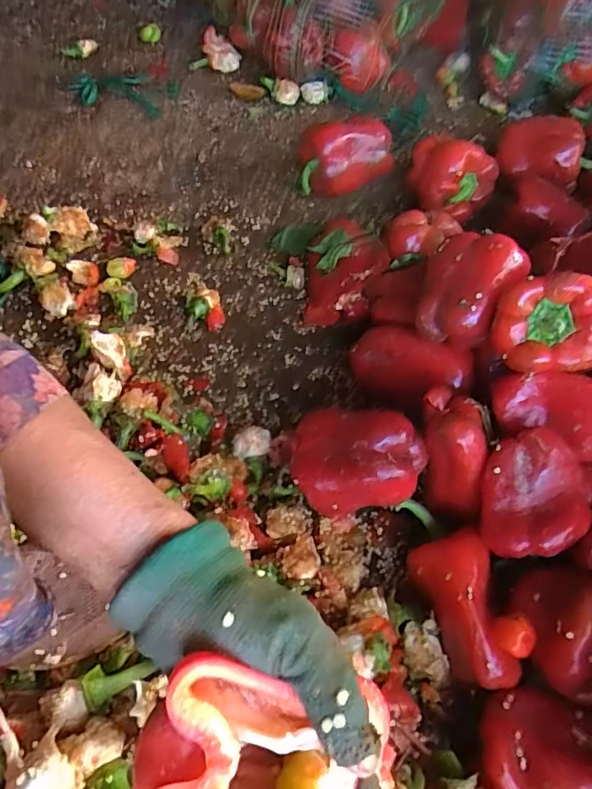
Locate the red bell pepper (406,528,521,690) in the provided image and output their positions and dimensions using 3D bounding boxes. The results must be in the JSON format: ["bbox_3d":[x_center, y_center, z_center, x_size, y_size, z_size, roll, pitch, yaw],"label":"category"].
[{"bbox_3d":[0.125,0.161,0.398,0.048,0.046,0.104,-6,59,-5],"label":"red bell pepper"}]

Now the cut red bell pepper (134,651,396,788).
[{"bbox_3d":[-0.013,0.161,0.219,0.100,0.059,0.079,5,59,1],"label":"cut red bell pepper"}]

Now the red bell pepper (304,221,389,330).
[{"bbox_3d":[0.050,-0.122,0.553,0.077,0.079,0.070,7,59,2],"label":"red bell pepper"}]

